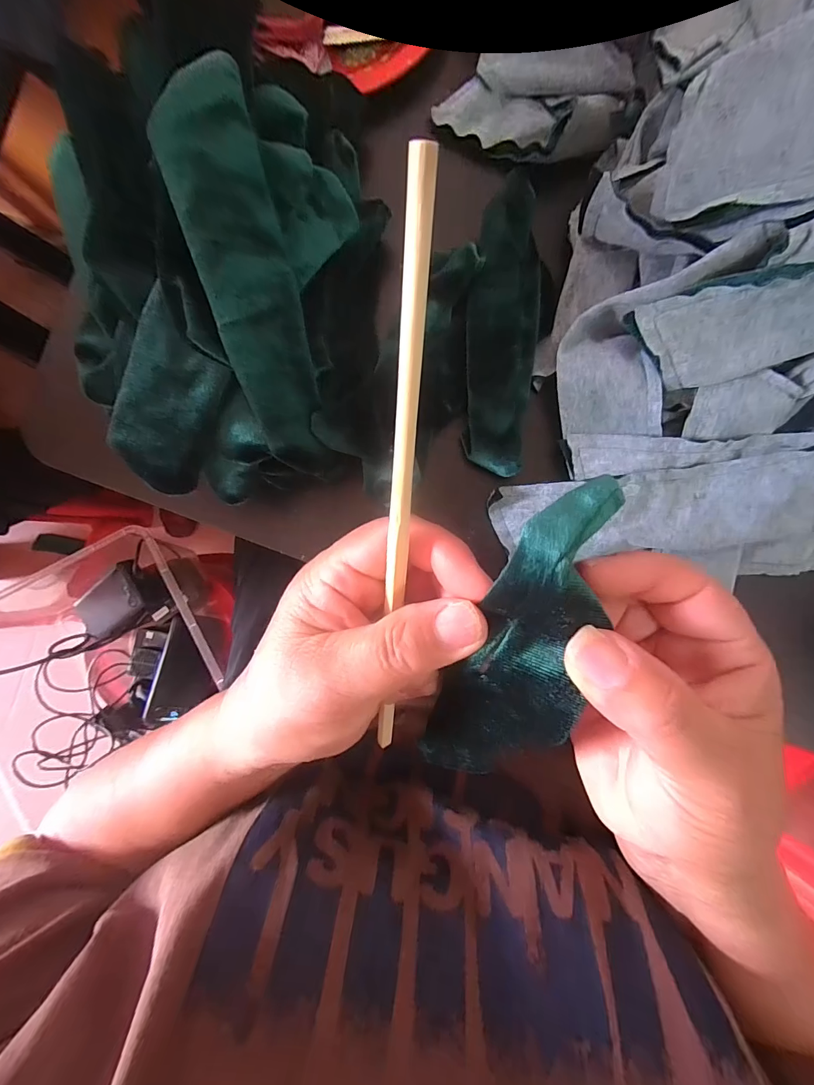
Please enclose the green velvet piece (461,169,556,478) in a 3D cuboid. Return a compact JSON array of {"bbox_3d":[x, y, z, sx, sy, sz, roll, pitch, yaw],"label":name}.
[{"bbox_3d":[0.059,-0.122,0.233,0.048,0.019,0.156,9,89,1],"label":"green velvet piece"}]

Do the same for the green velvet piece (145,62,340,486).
[{"bbox_3d":[-0.071,-0.115,0.184,0.038,0.018,0.167,-13,107,0],"label":"green velvet piece"}]

